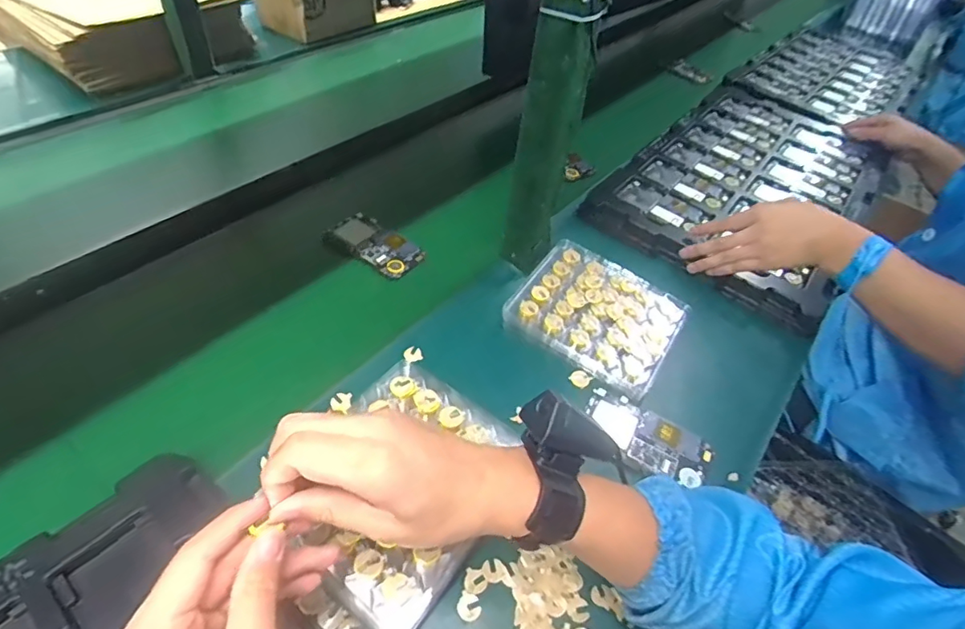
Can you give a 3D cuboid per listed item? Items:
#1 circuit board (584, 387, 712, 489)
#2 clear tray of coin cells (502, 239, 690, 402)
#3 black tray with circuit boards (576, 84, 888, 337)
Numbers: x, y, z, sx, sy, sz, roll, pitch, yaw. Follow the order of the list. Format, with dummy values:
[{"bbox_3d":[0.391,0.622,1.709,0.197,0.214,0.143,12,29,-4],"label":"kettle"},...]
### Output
[{"bbox_3d":[0.157,0.121,0.515,0.121,0.012,0.063,28,50,18],"label":"circuit board"},{"bbox_3d":[0.128,-0.003,0.596,0.172,0.038,0.143,28,50,18],"label":"clear tray of coin cells"},{"bbox_3d":[0.452,-0.229,0.857,0.332,0.037,0.594,36,51,18],"label":"black tray with circuit boards"}]

